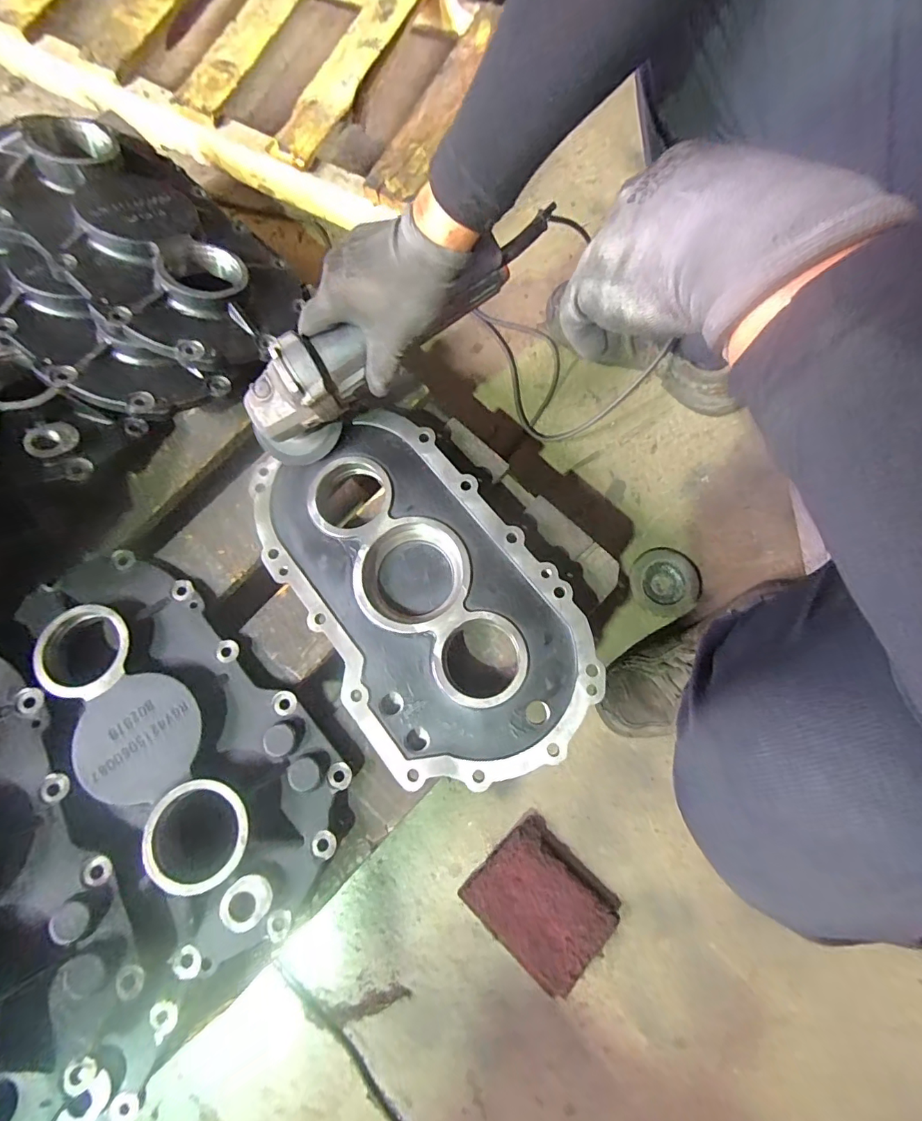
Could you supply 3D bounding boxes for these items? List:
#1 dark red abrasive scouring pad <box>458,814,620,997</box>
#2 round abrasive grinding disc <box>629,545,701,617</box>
[{"bbox_3d":[0.094,0.398,0.569,0.125,0.036,0.147,-44,82,-7],"label":"dark red abrasive scouring pad"},{"bbox_3d":[0.266,0.028,0.638,0.084,0.009,0.089,-1,79,1],"label":"round abrasive grinding disc"}]

